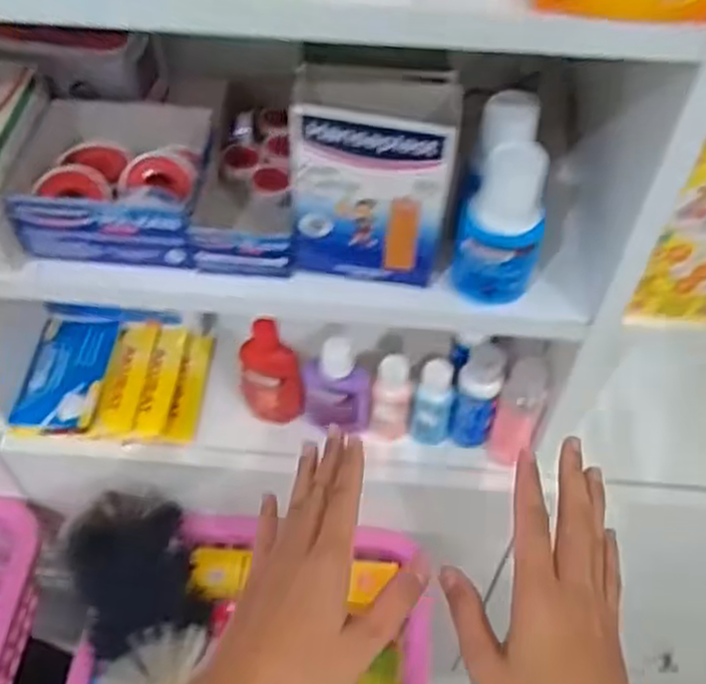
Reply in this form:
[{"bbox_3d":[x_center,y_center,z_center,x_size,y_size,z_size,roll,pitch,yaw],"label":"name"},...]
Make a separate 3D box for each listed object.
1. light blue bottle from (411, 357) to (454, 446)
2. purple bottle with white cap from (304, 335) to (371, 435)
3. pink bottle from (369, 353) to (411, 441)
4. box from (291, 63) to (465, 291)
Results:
[{"bbox_3d":[0.071,0.055,0.687,0.034,0.091,0.034,8,53,5],"label":"light blue bottle"},{"bbox_3d":[-0.013,0.041,0.671,0.057,0.108,0.028,-1,53,-2],"label":"purple bottle with white cap"},{"bbox_3d":[0.033,0.052,0.684,0.034,0.088,0.041,8,53,4],"label":"pink bottle"},{"bbox_3d":[0.013,-0.107,0.504,0.096,0.124,0.062,8,53,5],"label":"box"}]

